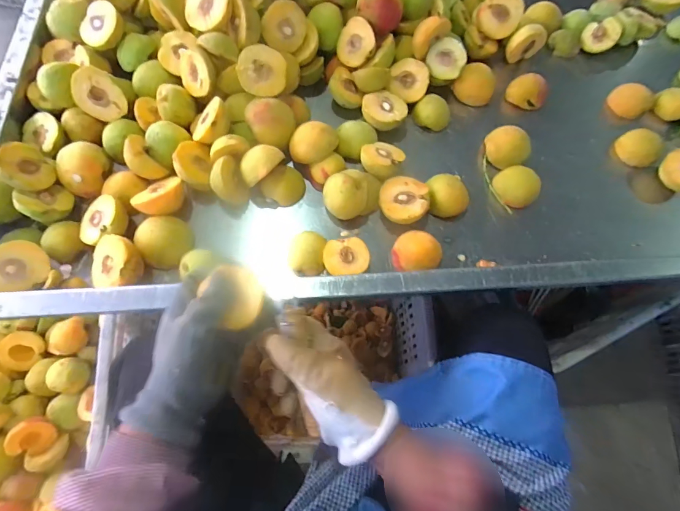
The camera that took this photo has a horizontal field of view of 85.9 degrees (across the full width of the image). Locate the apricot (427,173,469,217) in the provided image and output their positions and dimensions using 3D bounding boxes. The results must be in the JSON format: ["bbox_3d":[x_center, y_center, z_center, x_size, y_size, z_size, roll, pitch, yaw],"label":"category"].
[{"bbox_3d":[0.145,-0.080,0.494,0.053,0.031,0.055,1,68,-2],"label":"apricot"}]

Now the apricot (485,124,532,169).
[{"bbox_3d":[0.240,-0.154,0.528,0.064,0.040,0.055,34,70,11],"label":"apricot"}]

